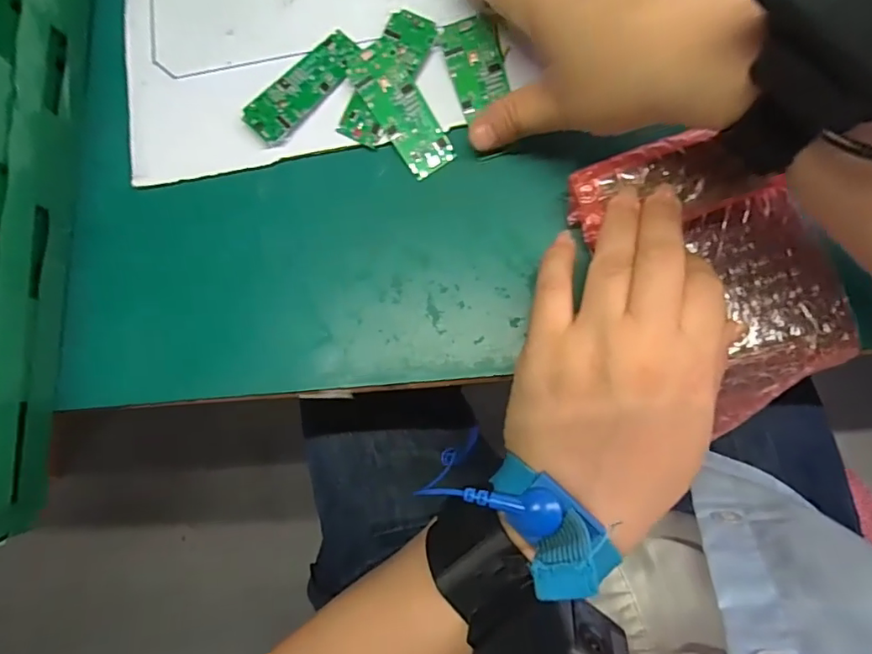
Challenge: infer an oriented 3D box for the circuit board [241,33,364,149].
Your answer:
[{"bbox_3d":[-0.072,-0.131,0.290,0.029,0.009,0.072,45,91,9],"label":"circuit board"}]

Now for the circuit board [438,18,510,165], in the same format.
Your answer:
[{"bbox_3d":[0.023,-0.125,0.277,0.028,0.006,0.073,-11,87,6],"label":"circuit board"}]

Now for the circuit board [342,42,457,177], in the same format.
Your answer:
[{"bbox_3d":[-0.019,-0.116,0.281,0.026,0.004,0.075,-31,90,2],"label":"circuit board"}]

